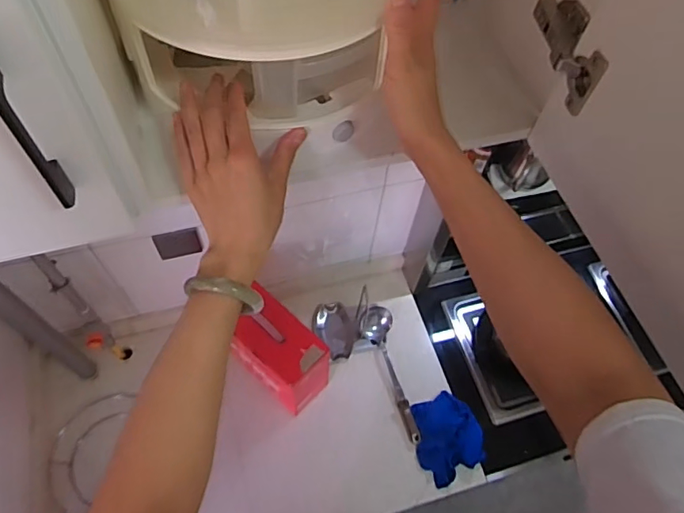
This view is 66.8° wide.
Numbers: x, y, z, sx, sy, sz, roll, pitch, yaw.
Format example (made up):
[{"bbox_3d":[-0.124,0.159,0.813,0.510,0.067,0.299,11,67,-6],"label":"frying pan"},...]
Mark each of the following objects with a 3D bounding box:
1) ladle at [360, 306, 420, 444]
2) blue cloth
[{"bbox_3d":[0.115,0.284,1.274,0.079,0.082,0.336,-9,61,-9],"label":"ladle"},{"bbox_3d":[0.249,0.425,1.233,0.164,0.039,0.177,-27,65,-18],"label":"blue cloth"}]

